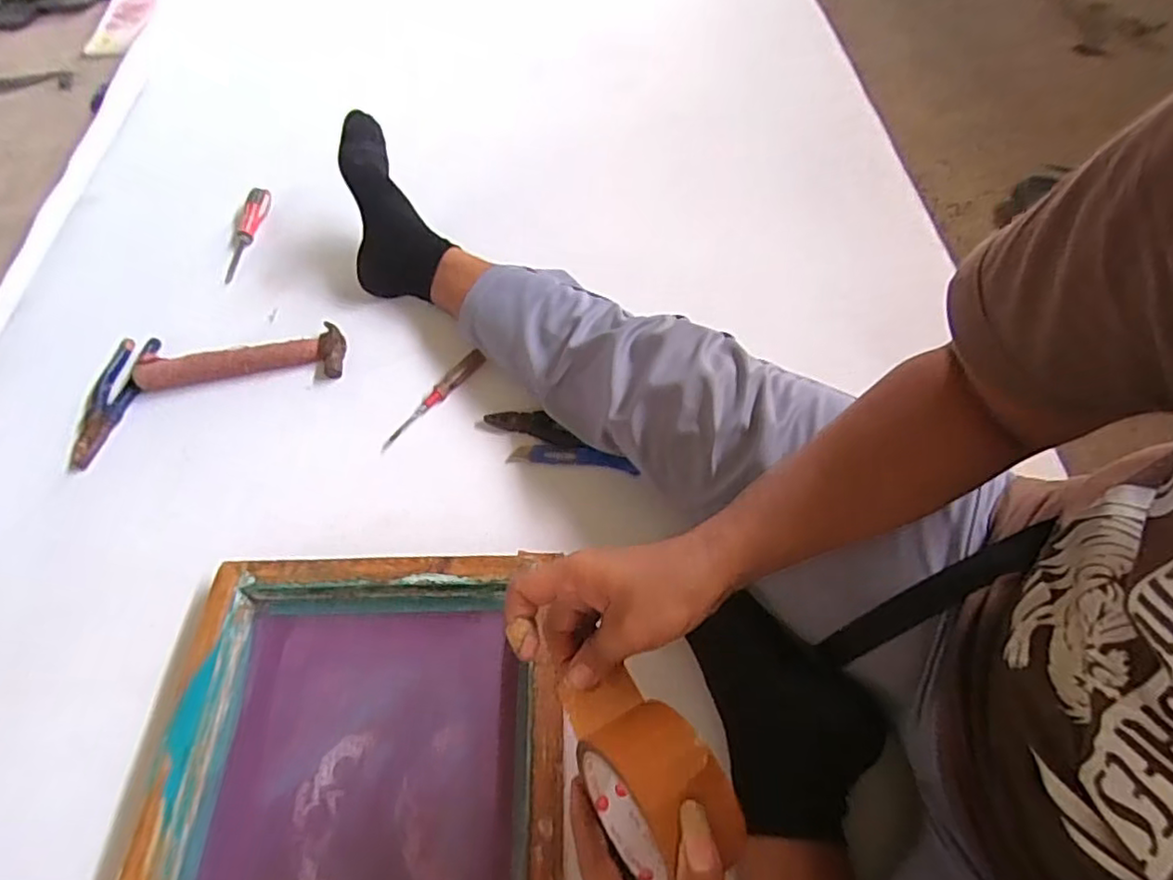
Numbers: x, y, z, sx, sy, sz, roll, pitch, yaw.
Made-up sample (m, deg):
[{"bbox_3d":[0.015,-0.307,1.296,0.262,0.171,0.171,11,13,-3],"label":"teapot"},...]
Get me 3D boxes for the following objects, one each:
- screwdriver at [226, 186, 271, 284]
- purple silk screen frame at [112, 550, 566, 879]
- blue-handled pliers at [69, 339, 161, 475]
[{"bbox_3d":[-0.529,-0.318,0.968,0.034,0.022,0.173,9,74,7],"label":"screwdriver"},{"bbox_3d":[-0.202,0.327,0.538,0.363,0.055,0.470,-2,60,0],"label":"purple silk screen frame"},{"bbox_3d":[-0.615,-0.059,0.817,0.059,0.025,0.206,-2,60,0],"label":"blue-handled pliers"}]

